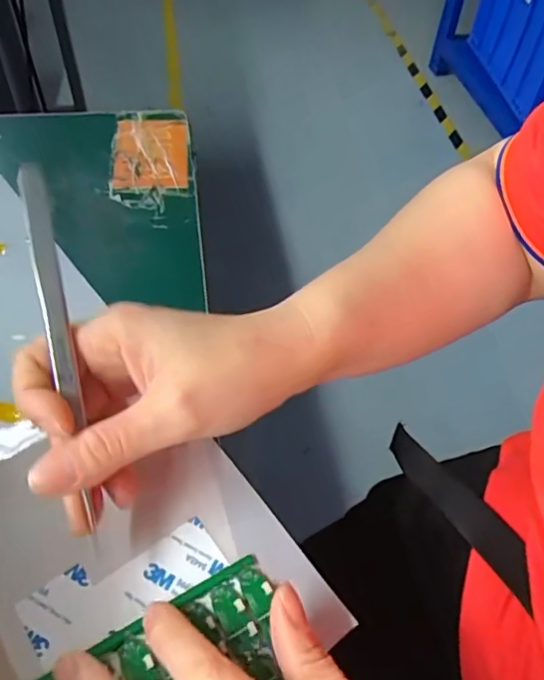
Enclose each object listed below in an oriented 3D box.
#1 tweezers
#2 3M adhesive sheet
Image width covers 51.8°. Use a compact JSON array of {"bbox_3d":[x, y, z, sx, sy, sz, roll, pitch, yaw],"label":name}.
[{"bbox_3d":[-0.078,0.009,0.215,0.009,0.004,0.149,-12,93,-33],"label":"tweezers"},{"bbox_3d":[-0.060,0.099,0.228,0.078,0.004,0.029,-20,55,-19],"label":"3M adhesive sheet"}]

